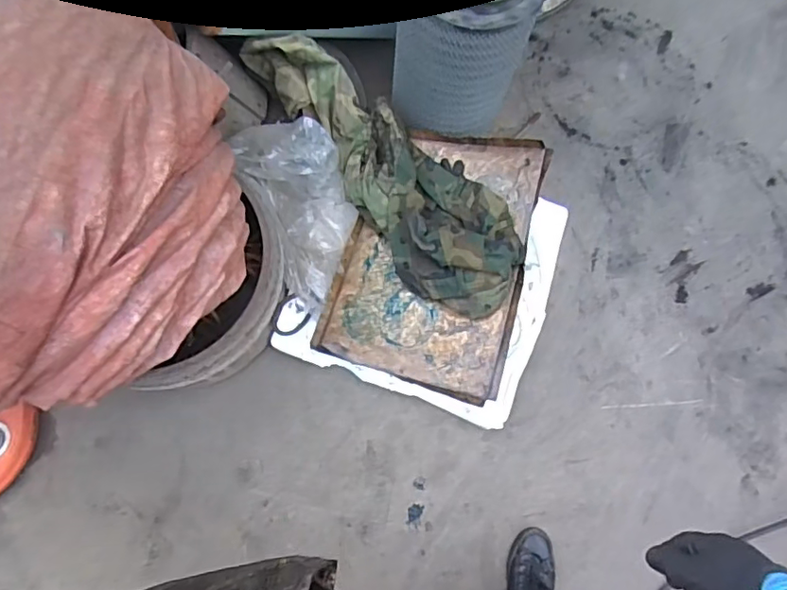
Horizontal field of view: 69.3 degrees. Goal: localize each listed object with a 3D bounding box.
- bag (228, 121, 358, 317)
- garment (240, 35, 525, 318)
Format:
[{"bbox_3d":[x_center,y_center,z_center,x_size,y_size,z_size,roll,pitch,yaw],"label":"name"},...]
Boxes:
[{"bbox_3d":[-0.195,-0.210,1.223,0.210,0.114,0.457,-23,69,-7],"label":"bag"},{"bbox_3d":[-0.031,-0.299,1.189,0.247,0.142,0.777,-39,72,-12],"label":"garment"}]

